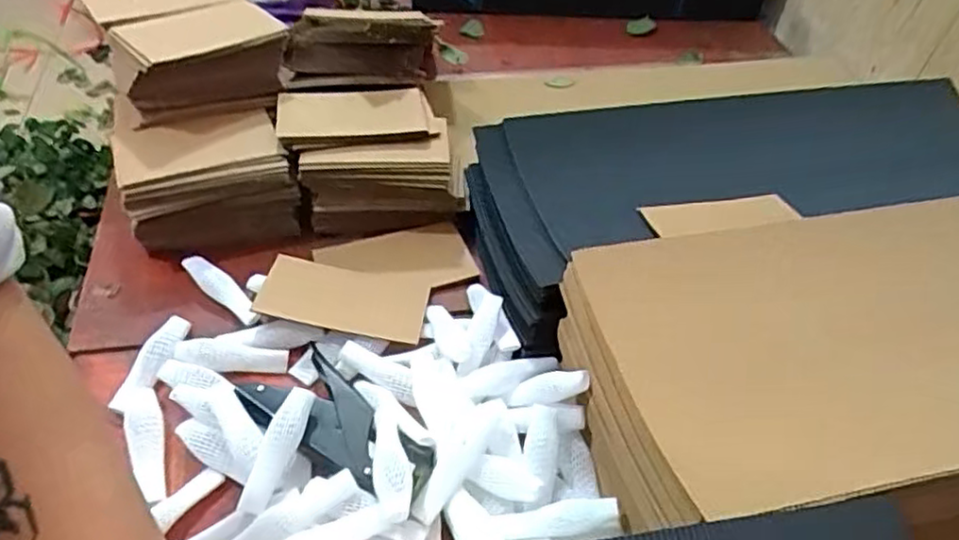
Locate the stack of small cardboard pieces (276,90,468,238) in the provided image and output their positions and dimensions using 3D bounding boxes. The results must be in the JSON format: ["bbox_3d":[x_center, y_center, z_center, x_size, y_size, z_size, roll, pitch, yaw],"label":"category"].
[{"bbox_3d":[-0.108,-0.109,0.675,0.165,0.081,0.125,-4,47,-11],"label":"stack of small cardboard pieces"}]

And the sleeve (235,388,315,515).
[{"bbox_3d":[-0.143,0.124,0.480,0.024,0.016,0.091,12,48,9],"label":"sleeve"}]

